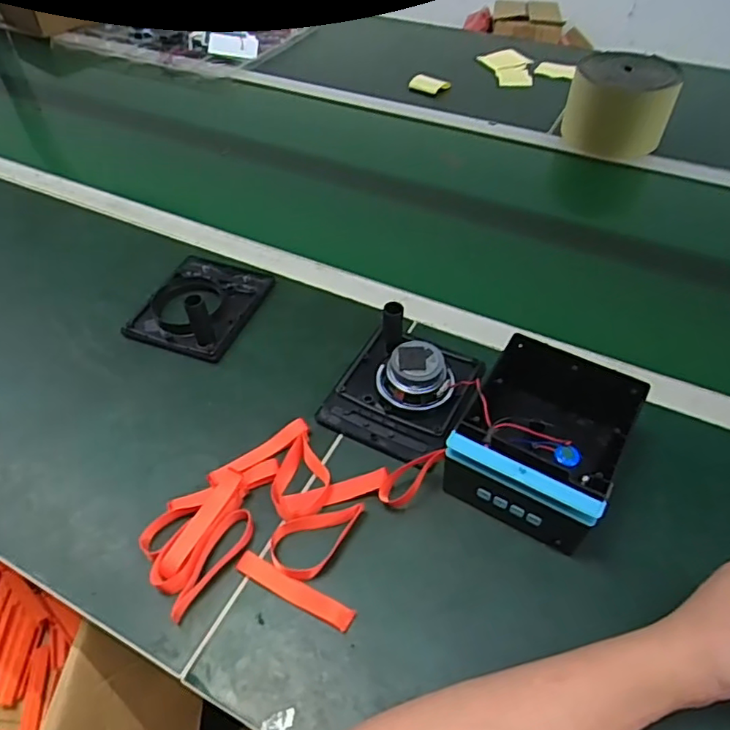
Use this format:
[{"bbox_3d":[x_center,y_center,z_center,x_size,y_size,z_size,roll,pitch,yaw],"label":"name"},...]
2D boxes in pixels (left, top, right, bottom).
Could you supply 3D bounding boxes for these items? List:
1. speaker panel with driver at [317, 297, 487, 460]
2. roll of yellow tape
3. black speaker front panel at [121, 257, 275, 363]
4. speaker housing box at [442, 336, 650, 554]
[{"bbox_3d":[0.036,0.012,0.542,0.112,0.052,0.139,25,53,22],"label":"speaker panel with driver"},{"bbox_3d":[0.384,-0.395,0.870,0.145,0.105,0.137,15,50,14],"label":"roll of yellow tape"},{"bbox_3d":[-0.182,-0.082,0.632,0.117,0.059,0.140,18,51,16],"label":"black speaker front panel"},{"bbox_3d":[0.150,0.060,0.484,0.121,0.075,0.151,24,53,20],"label":"speaker housing box"}]

